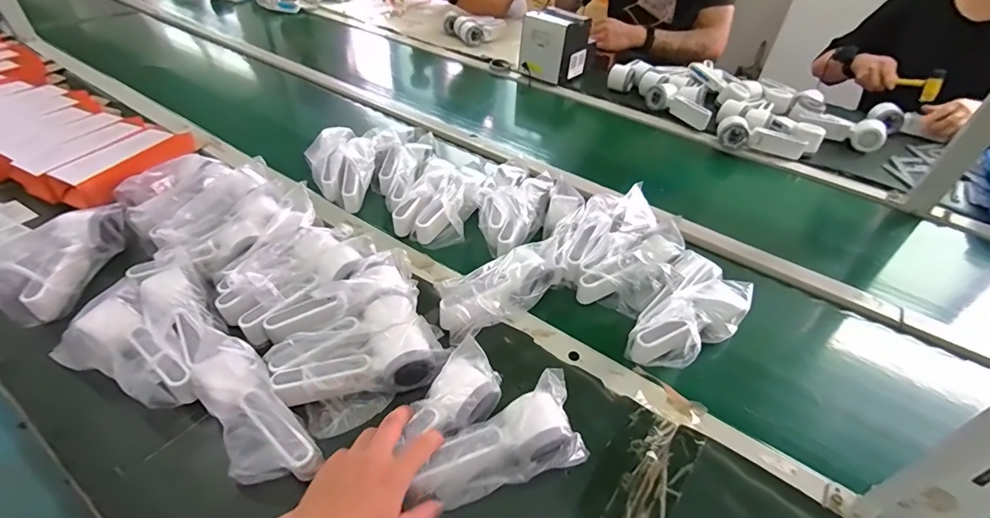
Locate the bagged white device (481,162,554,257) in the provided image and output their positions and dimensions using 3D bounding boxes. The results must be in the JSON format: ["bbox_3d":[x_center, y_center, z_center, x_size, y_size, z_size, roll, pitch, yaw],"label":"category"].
[{"bbox_3d":[0.032,-0.093,0.747,0.105,0.067,0.198,11,43,8],"label":"bagged white device"}]

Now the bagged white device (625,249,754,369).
[{"bbox_3d":[0.248,0.068,0.594,0.107,0.068,0.182,34,51,28],"label":"bagged white device"}]

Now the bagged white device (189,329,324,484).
[{"bbox_3d":[-0.244,0.153,0.464,0.070,0.048,0.180,-34,67,-33],"label":"bagged white device"}]

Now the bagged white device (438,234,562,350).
[{"bbox_3d":[0.011,0.034,0.606,0.184,0.057,0.070,-30,53,-31],"label":"bagged white device"}]

